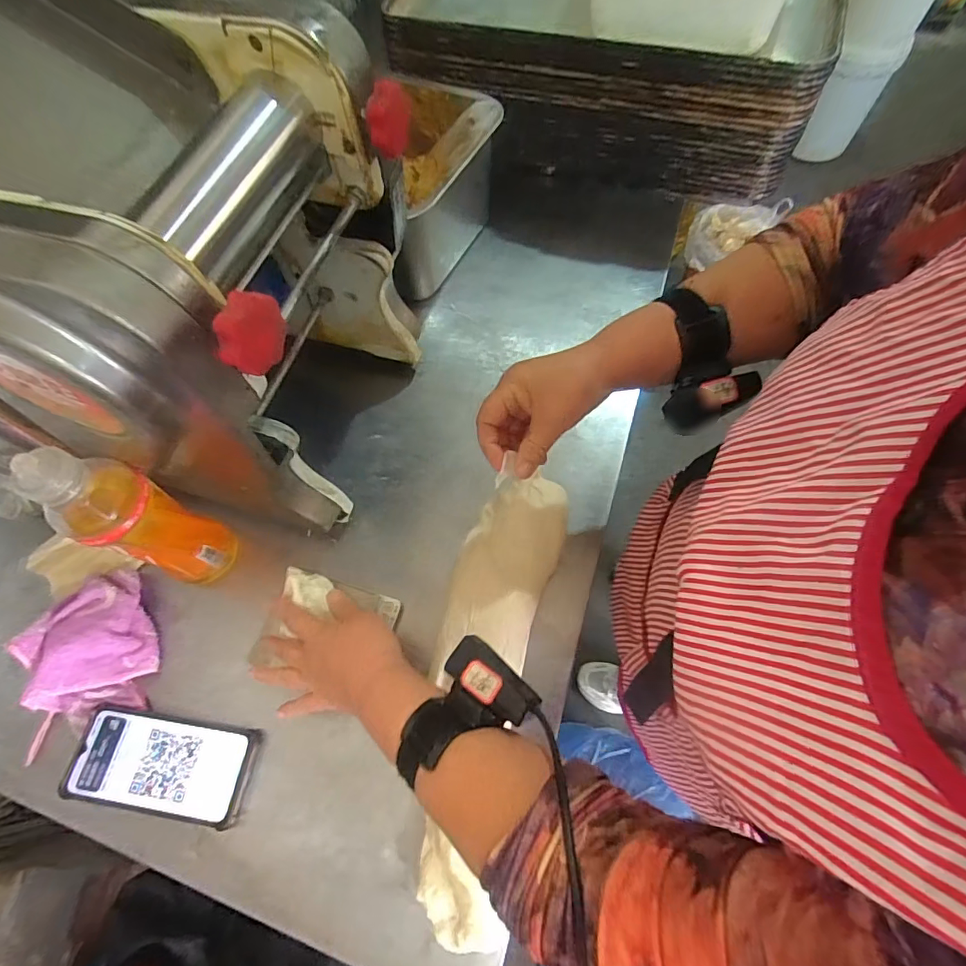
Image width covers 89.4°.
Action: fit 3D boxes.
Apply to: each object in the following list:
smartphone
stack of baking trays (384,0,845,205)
[{"bbox_3d":[-0.298,0.259,0.453,0.165,0.013,0.078,6,65,7],"label":"smartphone"},{"bbox_3d":[0.190,-0.692,0.765,0.562,0.176,0.410,13,65,10],"label":"stack of baking trays"}]

